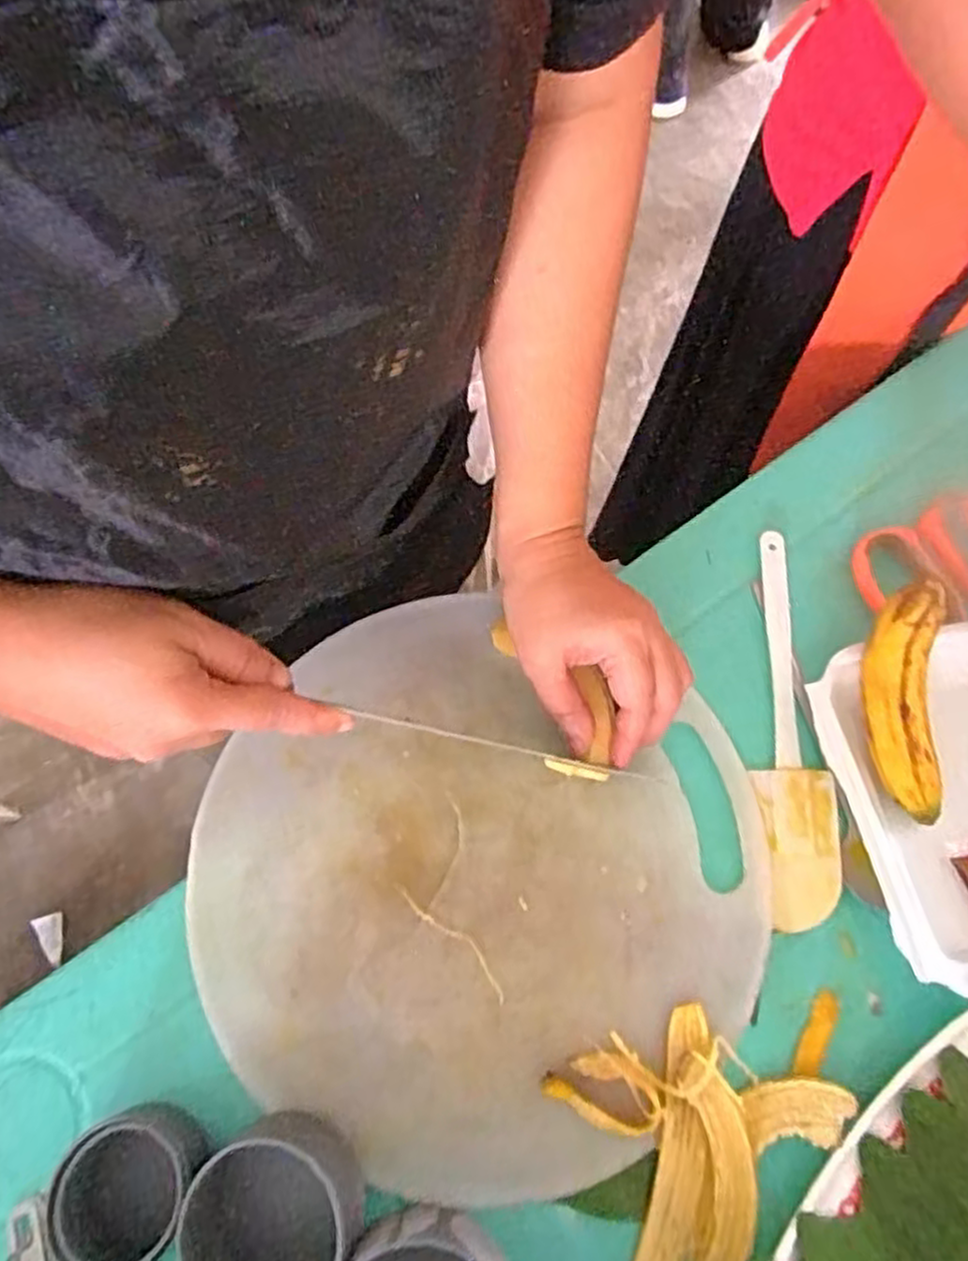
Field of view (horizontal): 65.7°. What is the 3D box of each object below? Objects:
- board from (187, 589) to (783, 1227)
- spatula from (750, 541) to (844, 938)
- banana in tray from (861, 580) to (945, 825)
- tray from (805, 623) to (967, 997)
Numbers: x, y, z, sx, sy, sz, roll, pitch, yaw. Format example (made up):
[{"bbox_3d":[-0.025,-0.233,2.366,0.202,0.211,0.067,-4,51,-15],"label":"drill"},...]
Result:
[{"bbox_3d":[-0.007,0.131,0.395,0.290,0.008,0.273,0,71,1],"label":"board"},{"bbox_3d":[0.170,0.048,0.429,0.040,0.007,0.226,-2,71,0],"label":"spatula"},{"bbox_3d":[0.224,0.038,0.400,0.032,0.028,0.123,0,88,1],"label":"banana in tray"},{"bbox_3d":[0.256,0.090,0.397,0.123,0.023,0.181,-10,71,-3],"label":"tray"}]

